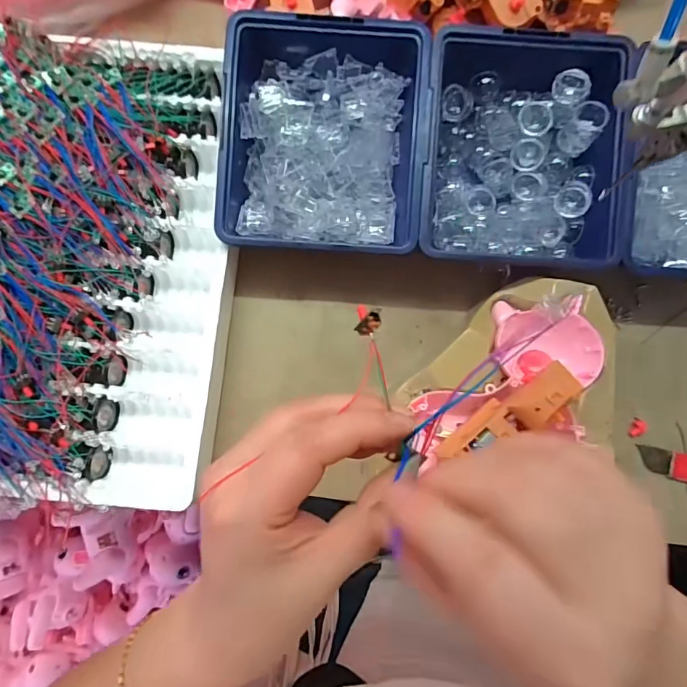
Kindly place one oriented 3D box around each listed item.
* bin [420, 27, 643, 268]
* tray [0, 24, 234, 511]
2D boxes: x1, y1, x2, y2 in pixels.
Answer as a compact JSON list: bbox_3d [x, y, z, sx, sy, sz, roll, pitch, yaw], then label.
[{"bbox_3d":[0.127,-0.136,0.338,0.143,0.071,0.157,6,84,-7],"label":"bin"},{"bbox_3d":[-0.205,-0.062,0.328,0.224,0.053,0.347,6,82,0],"label":"tray"}]

